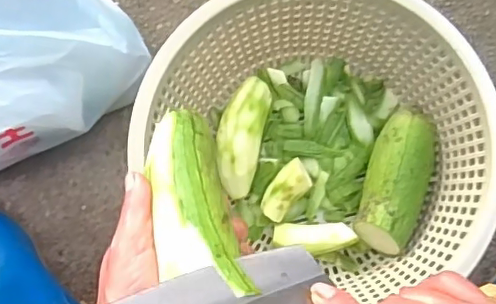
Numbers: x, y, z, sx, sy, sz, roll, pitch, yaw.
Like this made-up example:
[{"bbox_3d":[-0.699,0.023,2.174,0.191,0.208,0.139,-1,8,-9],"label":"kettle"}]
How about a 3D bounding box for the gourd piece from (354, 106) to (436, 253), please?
[{"bbox_3d":[0.148,0.029,0.555,0.057,0.054,0.138,16,85,3],"label":"gourd piece"}]

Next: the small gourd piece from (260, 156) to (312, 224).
[{"bbox_3d":[0.038,0.039,0.568,0.032,0.030,0.063,41,87,5],"label":"small gourd piece"}]

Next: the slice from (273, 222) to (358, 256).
[{"bbox_3d":[0.067,0.088,0.565,0.080,0.027,0.030,-2,84,1],"label":"slice"}]

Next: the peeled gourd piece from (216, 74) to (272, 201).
[{"bbox_3d":[-0.007,-0.016,0.573,0.045,0.038,0.121,14,85,3],"label":"peeled gourd piece"}]

